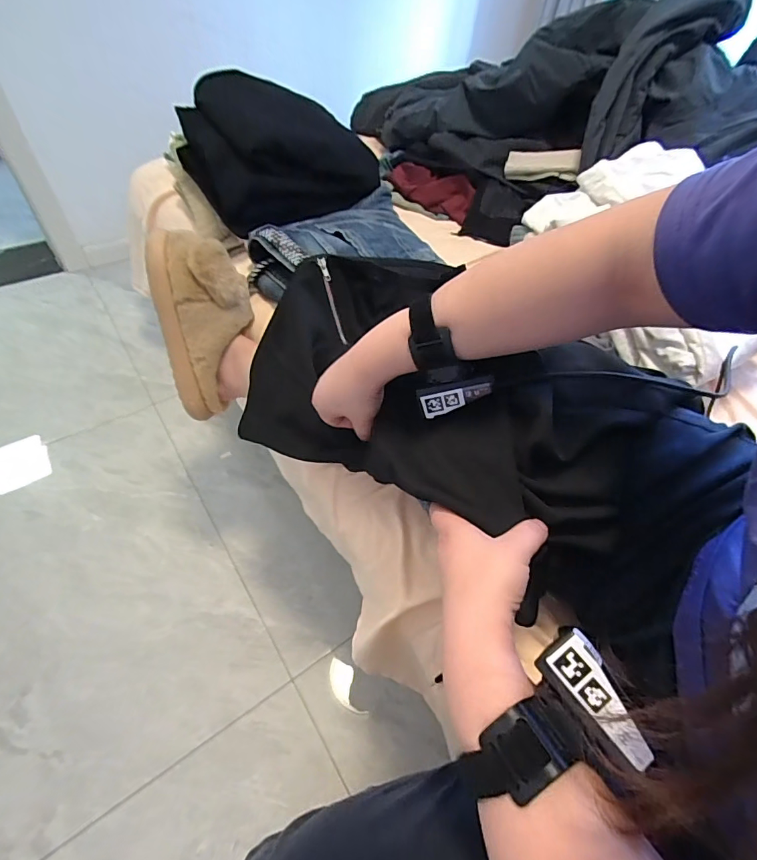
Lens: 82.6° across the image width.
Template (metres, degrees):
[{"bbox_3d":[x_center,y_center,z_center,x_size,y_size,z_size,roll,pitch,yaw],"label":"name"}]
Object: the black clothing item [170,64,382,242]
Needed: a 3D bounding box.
[{"bbox_3d":[-0.203,-0.561,0.839,0.330,0.131,0.347,-31,59,-26],"label":"black clothing item"}]

